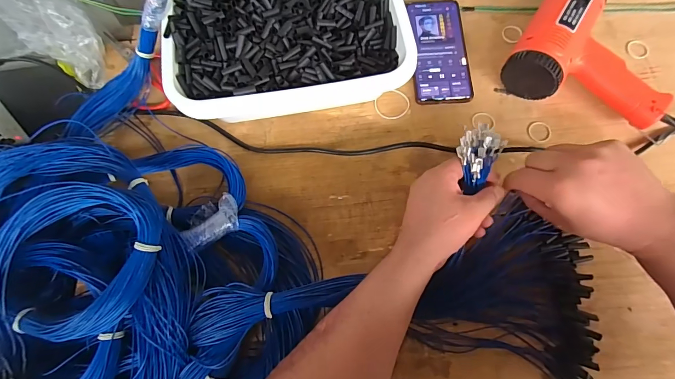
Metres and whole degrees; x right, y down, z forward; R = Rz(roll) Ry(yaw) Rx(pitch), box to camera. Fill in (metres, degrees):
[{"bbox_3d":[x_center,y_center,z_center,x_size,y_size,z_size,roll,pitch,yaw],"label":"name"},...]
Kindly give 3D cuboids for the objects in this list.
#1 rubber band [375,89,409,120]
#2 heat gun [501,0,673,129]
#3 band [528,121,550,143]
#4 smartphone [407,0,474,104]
[{"bbox_3d":[0.075,-0.114,0.483,0.046,0.005,0.040,-28,73,-7],"label":"rubber band"},{"bbox_3d":[0.361,-0.207,0.470,0.185,0.072,0.268,33,76,12],"label":"heat gun"},{"bbox_3d":[0.264,-0.077,0.466,0.030,0.004,0.028,-1,71,2],"label":"band"},{"bbox_3d":[0.143,-0.195,0.503,0.076,0.016,0.162,-3,71,1],"label":"smartphone"}]

